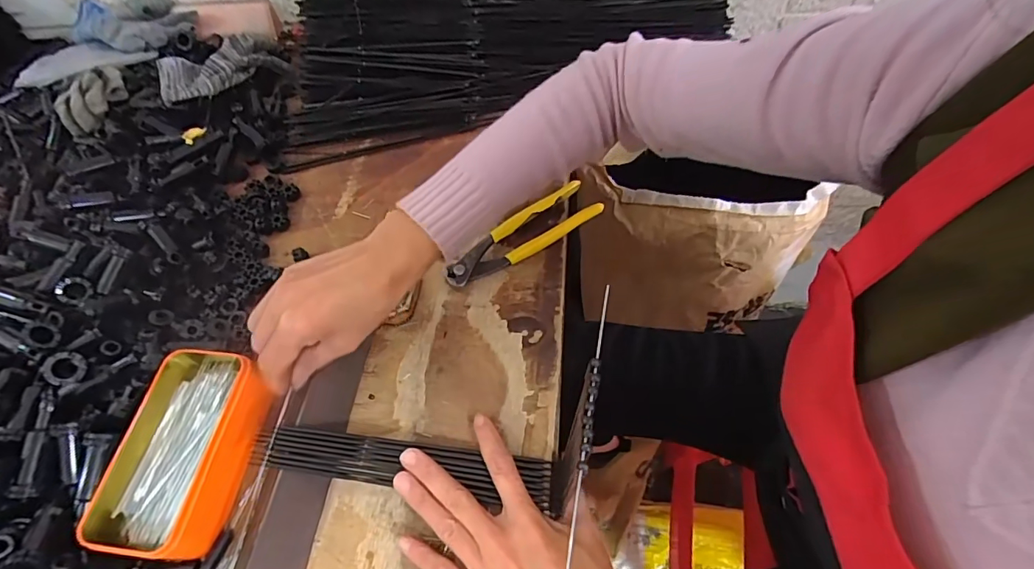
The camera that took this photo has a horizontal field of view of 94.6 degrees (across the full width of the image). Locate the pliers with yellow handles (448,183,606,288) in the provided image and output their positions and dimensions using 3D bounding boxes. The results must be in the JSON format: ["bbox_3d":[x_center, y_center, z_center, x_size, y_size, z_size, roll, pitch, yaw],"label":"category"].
[{"bbox_3d":[0.006,-0.045,0.464,0.163,0.021,0.042,-32,61,-14],"label":"pliers with yellow handles"}]

